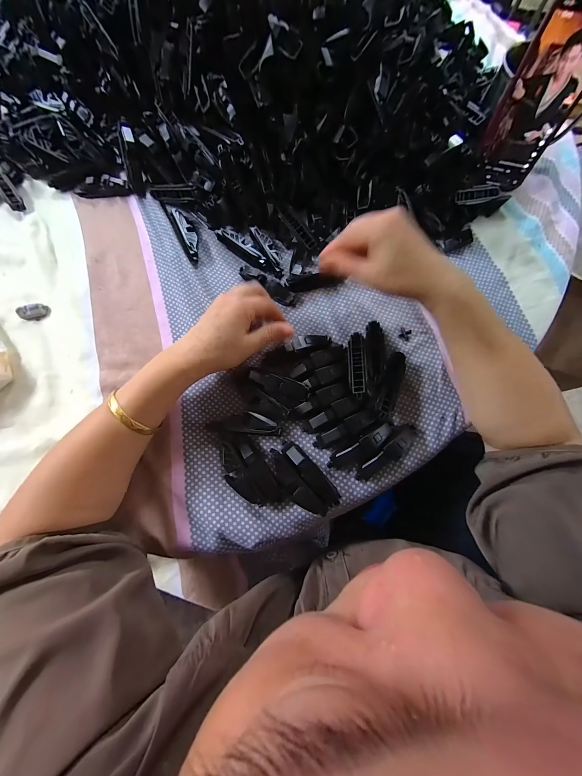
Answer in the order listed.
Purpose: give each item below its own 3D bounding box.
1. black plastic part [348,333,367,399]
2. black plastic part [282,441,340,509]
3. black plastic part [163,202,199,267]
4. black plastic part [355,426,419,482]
[{"bbox_3d":[0.072,-0.027,0.303,0.018,0.016,0.077,3,76,2],"label":"black plastic part"},{"bbox_3d":[0.019,0.086,0.284,0.019,0.021,0.080,-40,79,-8],"label":"black plastic part"},{"bbox_3d":[-0.137,-0.204,0.360,0.023,0.014,0.095,-25,77,-5],"label":"black plastic part"},{"bbox_3d":[0.103,0.068,0.287,0.083,0.020,0.019,-37,78,-7],"label":"black plastic part"}]

